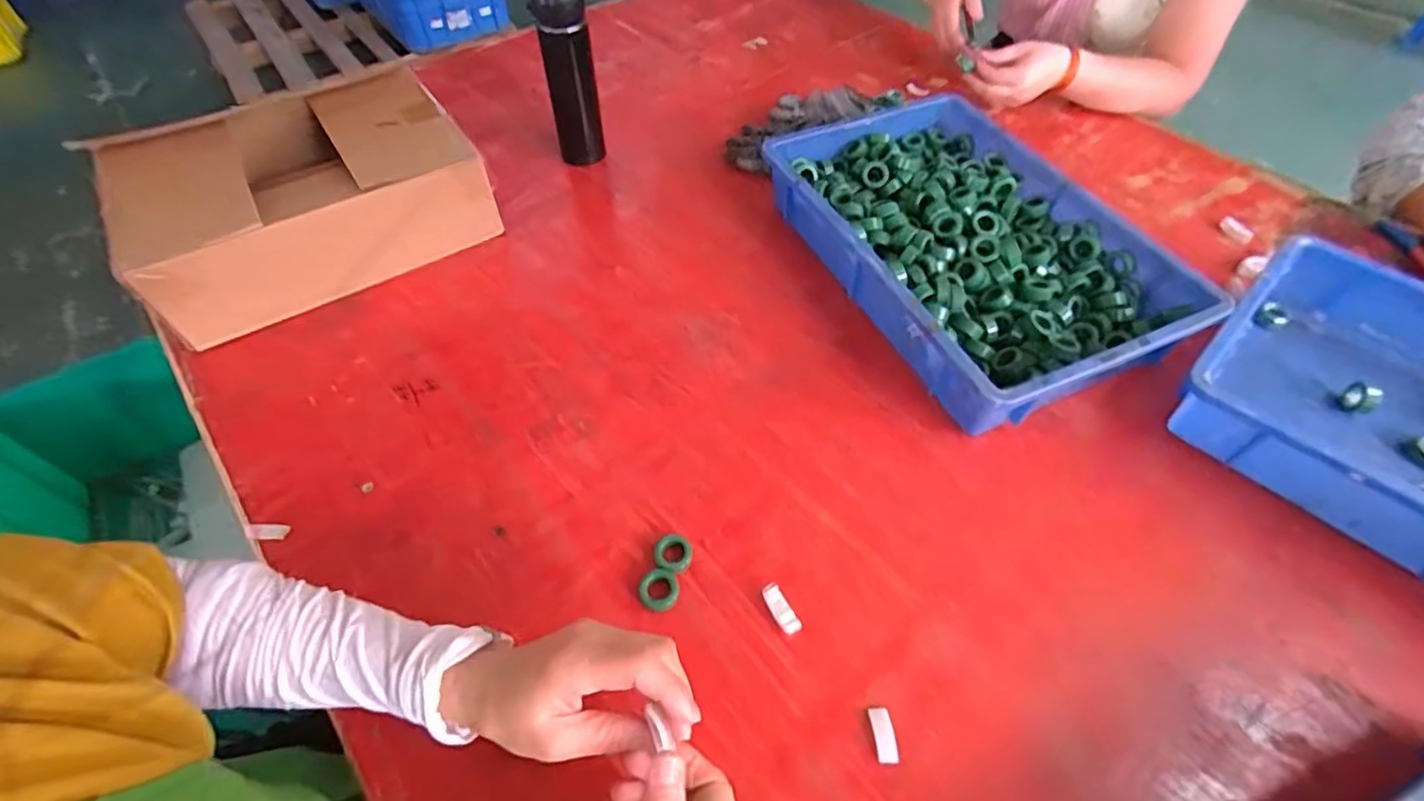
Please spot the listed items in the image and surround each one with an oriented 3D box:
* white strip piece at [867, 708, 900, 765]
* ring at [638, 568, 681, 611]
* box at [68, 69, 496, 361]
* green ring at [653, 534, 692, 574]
[{"bbox_3d":[0.120,0.234,0.436,0.015,0.004,0.034,-4,54,-3],"label":"white strip piece"},{"bbox_3d":[-0.041,0.149,0.489,0.032,0.009,0.031,0,53,0],"label":"ring"},{"bbox_3d":[-0.460,-0.239,0.711,0.340,0.127,0.258,-30,59,-20],"label":"box"},{"bbox_3d":[-0.031,0.124,0.510,0.030,0.011,0.033,0,53,0],"label":"green ring"}]

